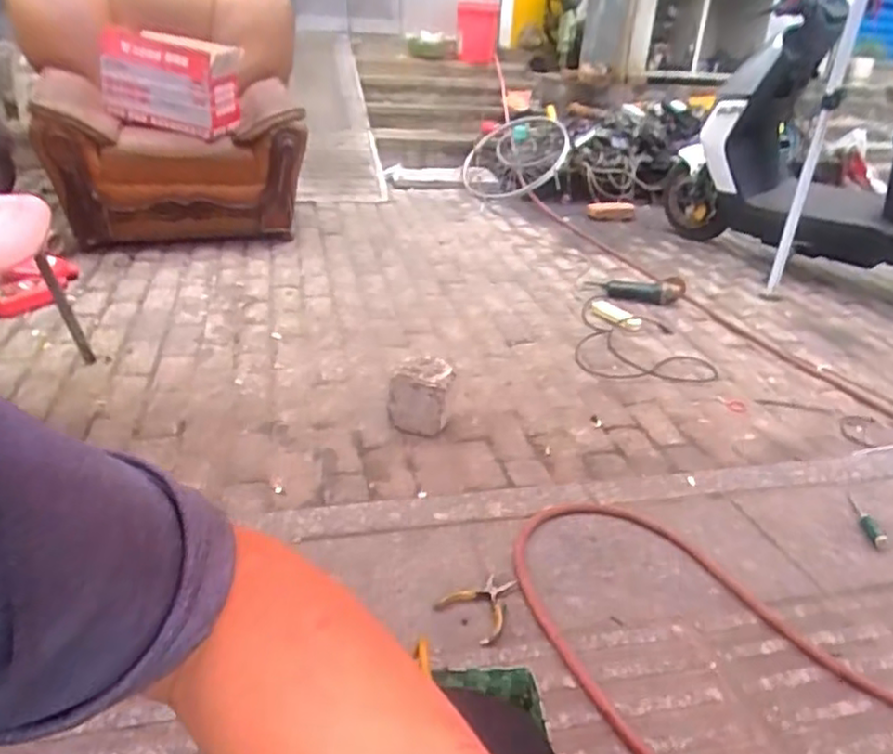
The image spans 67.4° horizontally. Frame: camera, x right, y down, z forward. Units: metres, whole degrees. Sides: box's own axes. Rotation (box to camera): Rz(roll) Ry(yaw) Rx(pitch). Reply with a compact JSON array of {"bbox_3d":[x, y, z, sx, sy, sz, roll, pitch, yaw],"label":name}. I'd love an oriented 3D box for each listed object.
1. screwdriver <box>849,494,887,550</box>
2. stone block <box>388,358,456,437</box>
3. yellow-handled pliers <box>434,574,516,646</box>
[{"bbox_3d":[0.893,0.300,1.424,0.026,0.019,0.184,9,27,7],"label":"screwdriver"},{"bbox_3d":[-0.062,0.050,1.617,0.147,0.149,0.116,6,26,2],"label":"stone block"},{"bbox_3d":[0.064,0.377,1.127,0.106,0.013,0.139,23,32,32],"label":"yellow-handled pliers"}]

